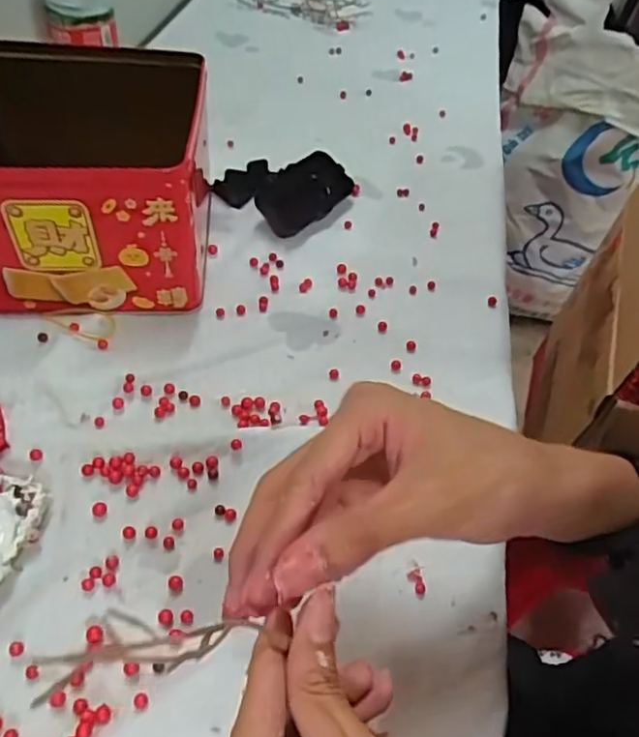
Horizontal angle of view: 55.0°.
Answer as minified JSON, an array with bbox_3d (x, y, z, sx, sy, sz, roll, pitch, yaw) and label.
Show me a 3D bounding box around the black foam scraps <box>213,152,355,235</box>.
[{"bbox_3d":[-0.027,-0.175,0.570,0.105,0.029,0.098,-34,61,-30],"label":"black foam scraps"}]

